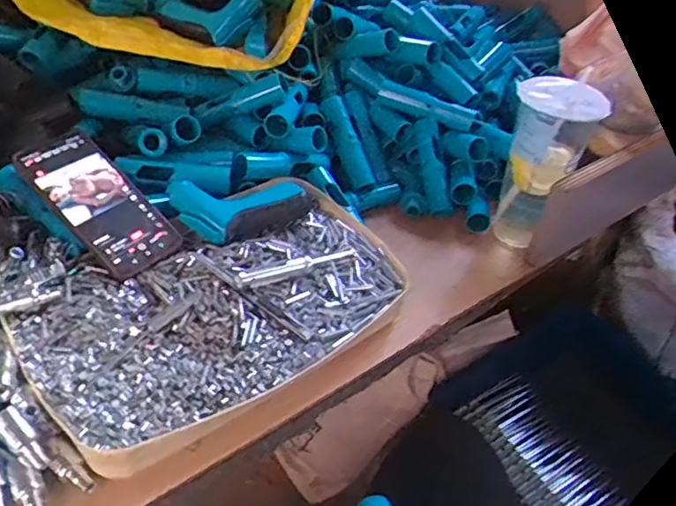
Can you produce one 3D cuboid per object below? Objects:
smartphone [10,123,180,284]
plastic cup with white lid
[{"bbox_3d":[-0.234,-0.052,0.589,0.168,0.012,0.081,46,52,7],"label":"smartphone"},{"bbox_3d":[0.249,-0.113,0.725,0.093,0.193,0.105,21,44,16],"label":"plastic cup with white lid"}]

